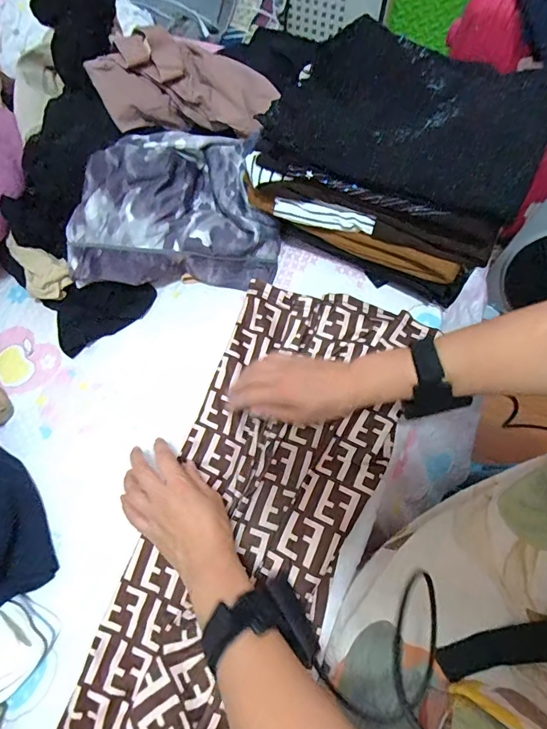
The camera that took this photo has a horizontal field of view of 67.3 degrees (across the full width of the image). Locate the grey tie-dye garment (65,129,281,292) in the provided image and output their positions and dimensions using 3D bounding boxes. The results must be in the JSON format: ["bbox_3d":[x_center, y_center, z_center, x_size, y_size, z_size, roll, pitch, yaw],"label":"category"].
[{"bbox_3d":[-0.136,-0.215,0.565,0.278,0.106,0.208,-2,69,1],"label":"grey tie-dye garment"}]

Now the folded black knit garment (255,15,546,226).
[{"bbox_3d":[0.157,-0.285,0.468,0.296,0.039,0.208,28,72,12],"label":"folded black knit garment"}]

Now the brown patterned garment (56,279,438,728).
[{"bbox_3d":[-0.034,0.201,0.439,0.224,0.033,0.658,21,72,9],"label":"brown patterned garment"}]

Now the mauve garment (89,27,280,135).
[{"bbox_3d":[-0.123,-0.399,0.586,0.233,0.083,0.119,-6,69,-1],"label":"mauve garment"}]

